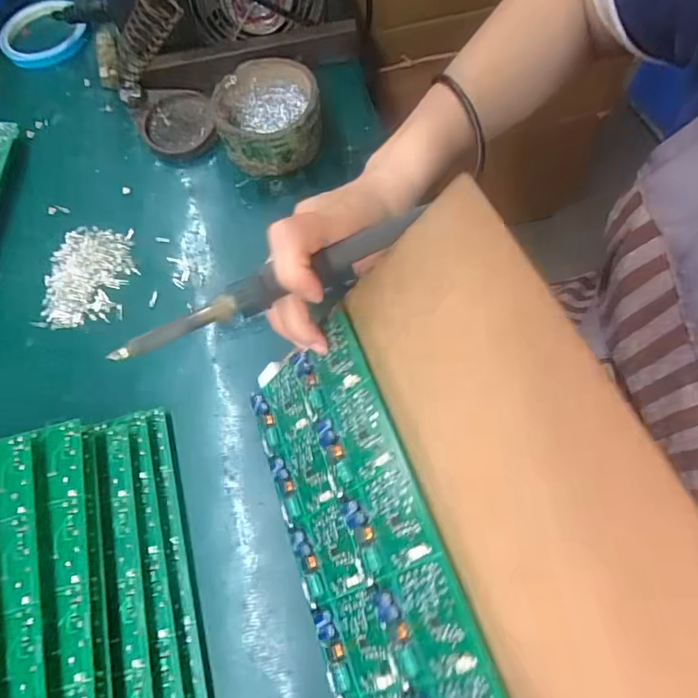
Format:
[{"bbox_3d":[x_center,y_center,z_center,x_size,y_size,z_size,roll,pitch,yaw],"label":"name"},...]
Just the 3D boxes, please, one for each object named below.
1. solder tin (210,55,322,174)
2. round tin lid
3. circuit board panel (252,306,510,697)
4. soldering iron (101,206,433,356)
[{"bbox_3d":[-0.068,-0.198,0.404,0.088,0.049,0.098,-14,68,-3],"label":"solder tin"},{"bbox_3d":[-0.153,-0.201,0.425,0.063,0.019,0.065,-1,68,2],"label":"round tin lid"},{"bbox_3d":[0.002,0.096,0.252,0.100,0.009,0.224,-41,58,34],"label":"circuit board panel"},{"bbox_3d":[-0.038,-0.034,0.242,0.168,0.017,0.015,-26,69,-11],"label":"soldering iron"}]

